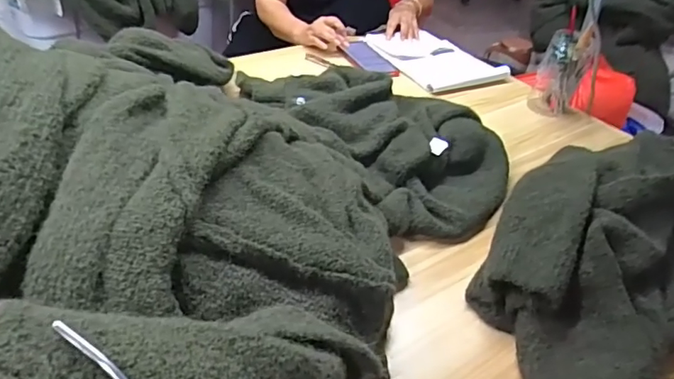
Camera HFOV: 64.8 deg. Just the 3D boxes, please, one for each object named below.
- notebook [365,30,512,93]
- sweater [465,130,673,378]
[{"bbox_3d":[0.217,-0.303,1.191,0.218,0.015,0.279,-12,41,-23],"label":"notebook"},{"bbox_3d":[0.352,0.069,0.649,0.407,0.120,0.264,-18,43,-29],"label":"sweater"}]

